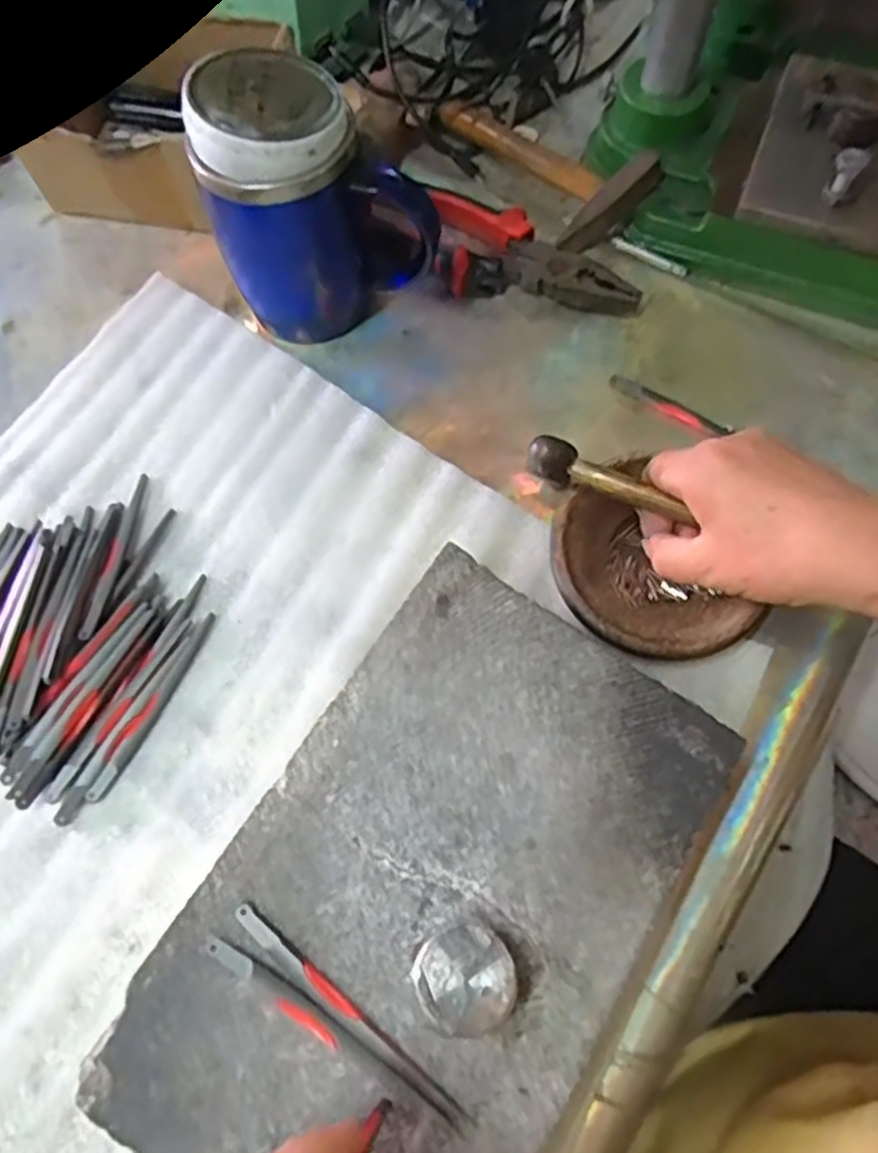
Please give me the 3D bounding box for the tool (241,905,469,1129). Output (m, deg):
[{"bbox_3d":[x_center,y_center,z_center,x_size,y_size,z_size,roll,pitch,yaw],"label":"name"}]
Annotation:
[{"bbox_3d":[-0.032,0.155,0.263,0.107,0.004,0.007,35,72,16],"label":"tool"}]

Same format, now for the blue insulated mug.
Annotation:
[{"bbox_3d":[-0.062,-0.204,0.409,0.115,0.133,0.069,-3,66,1],"label":"blue insulated mug"}]

